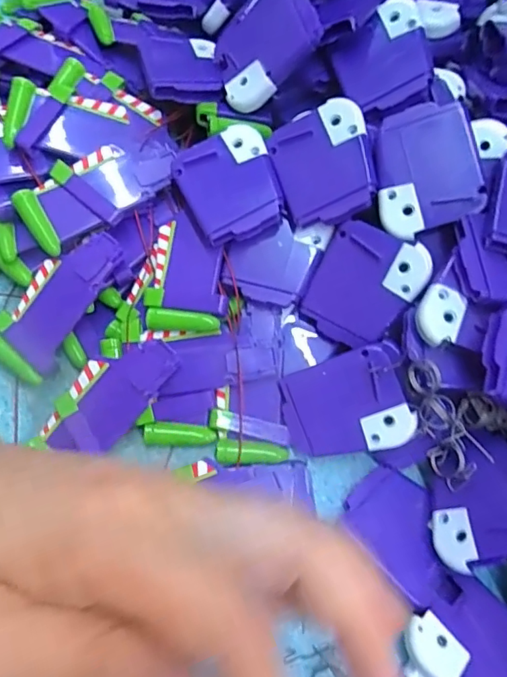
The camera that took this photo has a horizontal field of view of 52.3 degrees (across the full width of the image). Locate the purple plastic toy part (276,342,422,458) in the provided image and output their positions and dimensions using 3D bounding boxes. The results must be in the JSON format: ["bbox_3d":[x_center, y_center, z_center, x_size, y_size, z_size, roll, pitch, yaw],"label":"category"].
[{"bbox_3d":[0.046,0.036,0.267,0.062,0.004,0.051,-21,88,14],"label":"purple plastic toy part"}]

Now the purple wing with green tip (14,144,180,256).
[{"bbox_3d":[-0.085,-0.084,0.290,0.088,0.008,0.039,-32,91,-14],"label":"purple wing with green tip"}]

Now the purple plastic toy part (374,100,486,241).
[{"bbox_3d":[0.087,-0.085,0.261,0.049,0.004,0.061,-9,89,15],"label":"purple plastic toy part"}]

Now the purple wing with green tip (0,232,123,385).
[{"bbox_3d":[-0.107,-0.020,0.283,0.040,0.008,0.088,42,94,12],"label":"purple wing with green tip"}]

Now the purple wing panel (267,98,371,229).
[{"bbox_3d":[0.038,-0.092,0.273,0.050,0.006,0.059,-21,77,13],"label":"purple wing panel"}]

